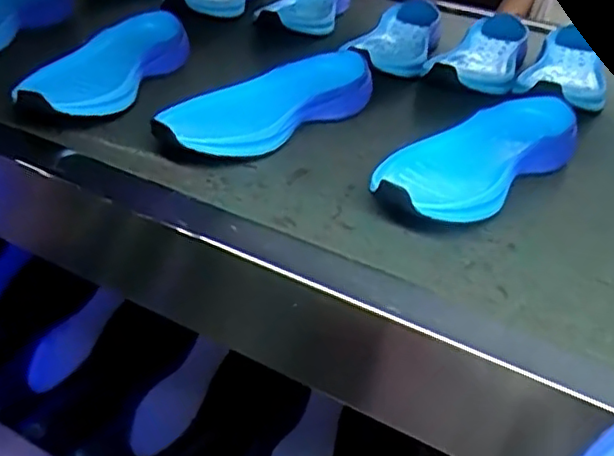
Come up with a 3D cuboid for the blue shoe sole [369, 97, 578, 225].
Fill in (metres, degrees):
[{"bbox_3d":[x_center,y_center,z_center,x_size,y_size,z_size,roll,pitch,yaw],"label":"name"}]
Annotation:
[{"bbox_3d":[0.144,-0.060,0.545,0.091,0.046,0.235,32,42,33],"label":"blue shoe sole"}]

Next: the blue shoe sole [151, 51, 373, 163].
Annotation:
[{"bbox_3d":[-0.034,-0.117,0.604,0.092,0.043,0.244,30,41,31],"label":"blue shoe sole"}]

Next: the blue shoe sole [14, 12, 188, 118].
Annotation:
[{"bbox_3d":[-0.203,-0.165,0.646,0.089,0.048,0.227,15,35,12],"label":"blue shoe sole"}]

